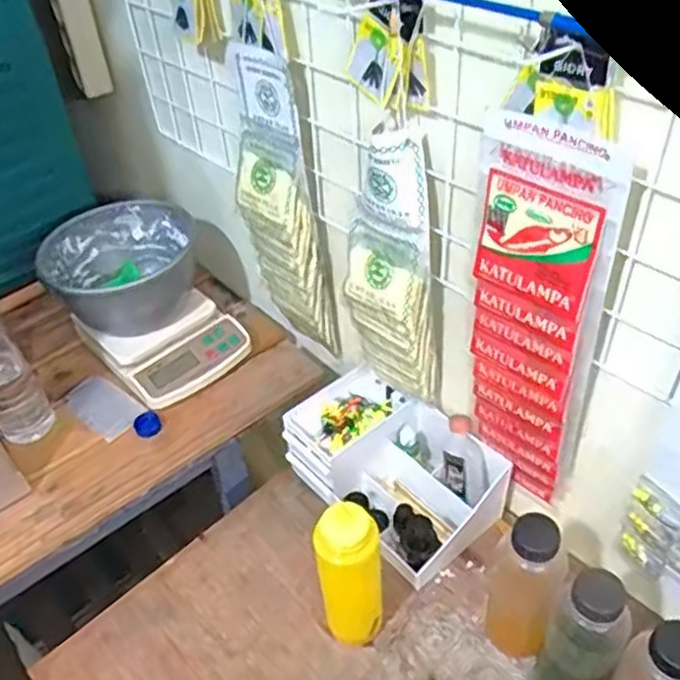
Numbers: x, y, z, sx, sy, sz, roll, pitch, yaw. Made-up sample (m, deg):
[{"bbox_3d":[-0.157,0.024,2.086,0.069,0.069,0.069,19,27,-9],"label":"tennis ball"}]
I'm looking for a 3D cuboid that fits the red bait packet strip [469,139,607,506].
[{"bbox_3d":[0.162,0.007,0.625,0.096,0.360,0.030,24,50,28],"label":"red bait packet strip"}]

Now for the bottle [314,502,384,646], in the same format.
[{"bbox_3d":[0.009,0.227,0.682,0.057,0.182,0.055,-3,42,2],"label":"bottle"}]

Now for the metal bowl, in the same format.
[{"bbox_3d":[-0.273,-0.086,0.912,0.187,0.109,0.187,-18,44,-15],"label":"metal bowl"}]

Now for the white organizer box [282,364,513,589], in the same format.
[{"bbox_3d":[0.066,0.149,0.821,0.228,0.109,0.151,32,54,33],"label":"white organizer box"}]

